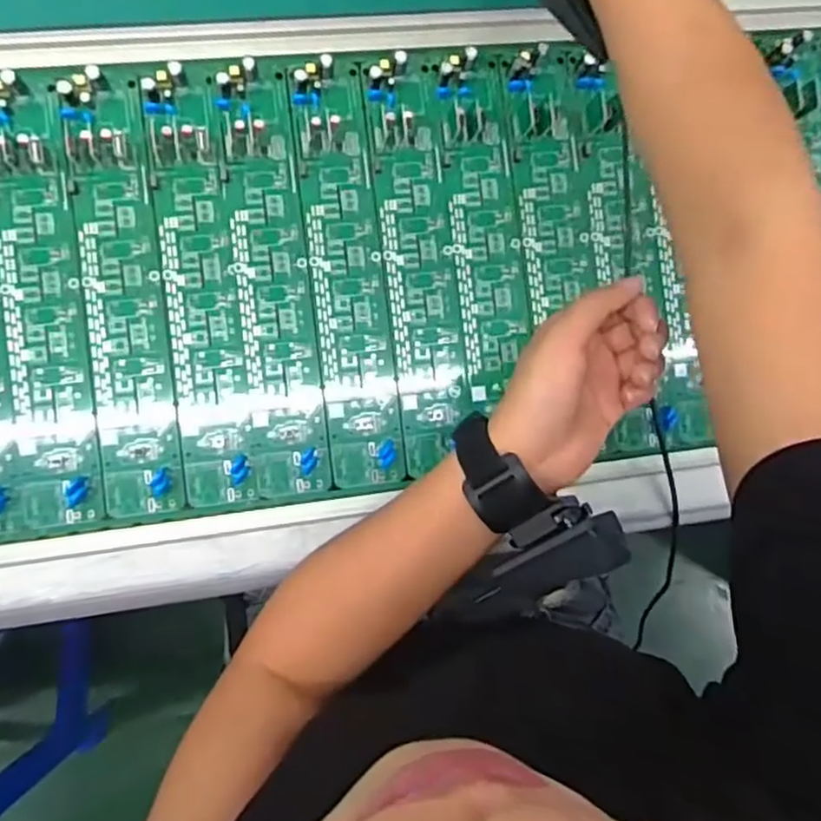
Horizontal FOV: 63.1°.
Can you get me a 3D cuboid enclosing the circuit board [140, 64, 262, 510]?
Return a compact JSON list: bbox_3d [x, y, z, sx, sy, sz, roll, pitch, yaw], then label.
[{"bbox_3d":[-0.133,-0.076,0.426,0.047,0.012,0.273,-7,91,-8],"label":"circuit board"}]

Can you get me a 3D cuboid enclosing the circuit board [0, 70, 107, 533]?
[{"bbox_3d":[-0.227,-0.064,0.412,0.048,0.016,0.271,-7,91,-8],"label":"circuit board"}]

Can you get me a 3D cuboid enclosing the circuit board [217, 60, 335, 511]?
[{"bbox_3d":[-0.088,-0.081,0.430,0.046,0.013,0.271,-7,91,-8],"label":"circuit board"}]

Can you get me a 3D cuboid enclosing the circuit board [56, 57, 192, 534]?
[{"bbox_3d":[-0.179,-0.069,0.419,0.048,0.011,0.276,-7,91,-8],"label":"circuit board"}]

